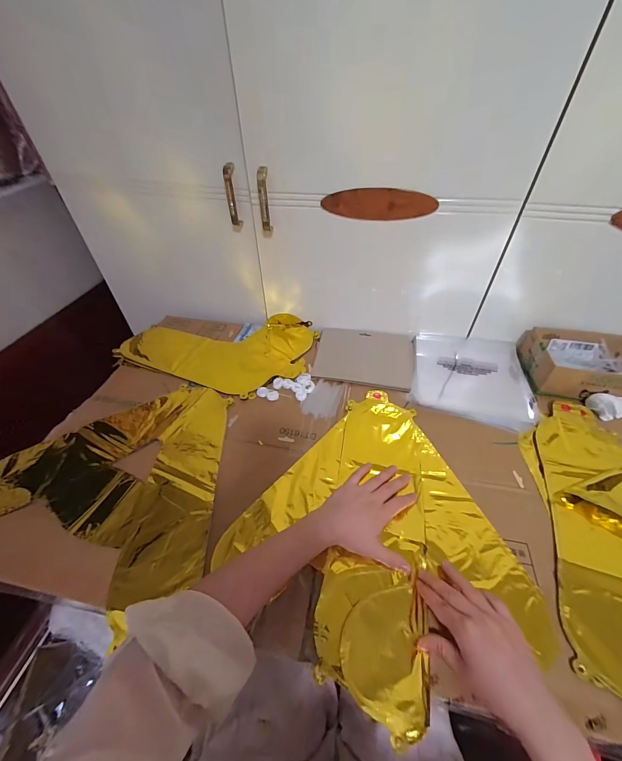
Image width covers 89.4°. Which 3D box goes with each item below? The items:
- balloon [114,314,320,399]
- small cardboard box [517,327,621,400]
[{"bbox_3d":[-0.202,-0.086,0.710,0.406,0.022,0.263,15,48,16],"label":"balloon"},{"bbox_3d":[0.527,-0.033,0.609,0.198,0.061,0.144,12,47,13],"label":"small cardboard box"}]

